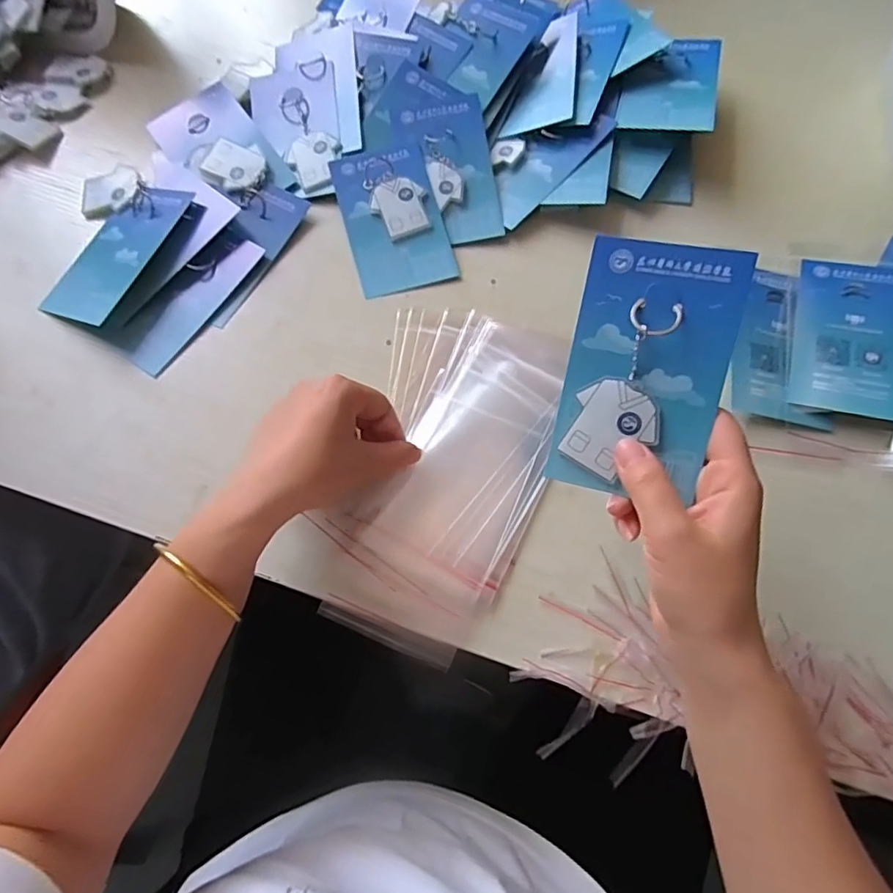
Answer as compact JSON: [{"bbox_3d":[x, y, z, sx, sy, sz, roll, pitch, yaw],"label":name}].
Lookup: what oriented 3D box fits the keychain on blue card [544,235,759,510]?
[{"bbox_3d":[0.105,-0.040,0.301,0.078,0.006,0.133,13,98,17],"label":"keychain on blue card"}]

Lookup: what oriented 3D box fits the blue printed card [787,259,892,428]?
[{"bbox_3d":[0.308,-0.085,0.428,0.080,0.012,0.138,16,71,6],"label":"blue printed card"}]

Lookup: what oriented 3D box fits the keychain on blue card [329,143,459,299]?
[{"bbox_3d":[-0.045,-0.192,0.472,0.079,0.013,0.131,-15,71,-6],"label":"keychain on blue card"}]

